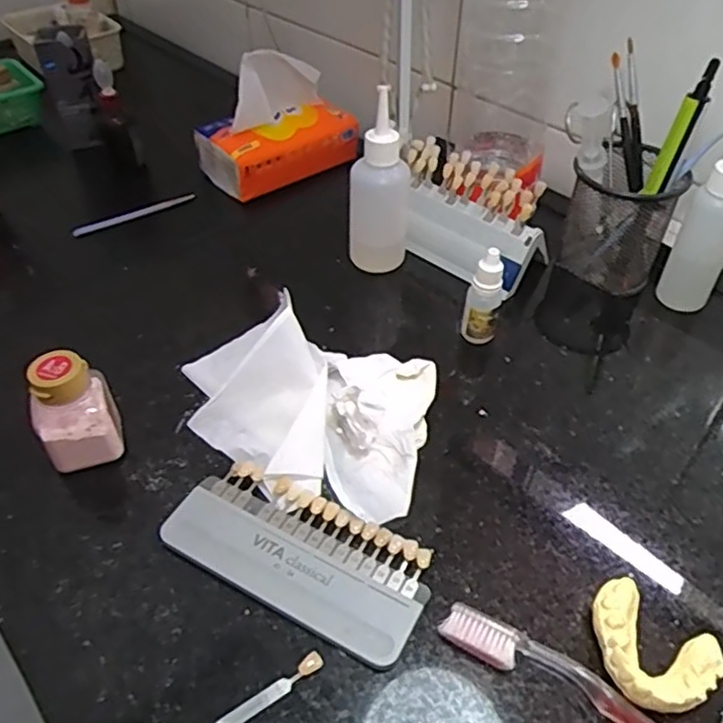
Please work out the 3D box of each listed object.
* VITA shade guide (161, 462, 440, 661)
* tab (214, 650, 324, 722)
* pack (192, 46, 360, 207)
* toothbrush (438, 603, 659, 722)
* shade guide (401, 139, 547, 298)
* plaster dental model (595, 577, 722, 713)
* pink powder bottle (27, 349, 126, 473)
[{"bbox_3d":[-0.035,0.105,0.354,0.146,0.010,0.065,21,48,20],"label":"VITA shade guide"},{"bbox_3d":[-0.044,0.158,0.303,0.058,0.004,0.008,-26,50,-25],"label":"tab"},{"bbox_3d":[-0.094,-0.283,0.753,0.182,0.125,0.077,-24,49,-22],"label":"pack"},{"bbox_3d":[0.125,0.163,0.293,0.185,0.012,0.024,23,48,22],"label":"toothbrush"},{"bbox_3d":[0.085,-0.117,0.533,0.132,0.081,0.067,27,50,25],"label":"shade guide"},{"bbox_3d":[0.139,0.142,0.310,0.060,0.018,0.051,30,51,27],"label":"plaster dental model"},{"bbox_3d":[-0.172,0.029,0.381,0.042,0.073,0.035,-18,47,-19],"label":"pink powder bottle"}]

